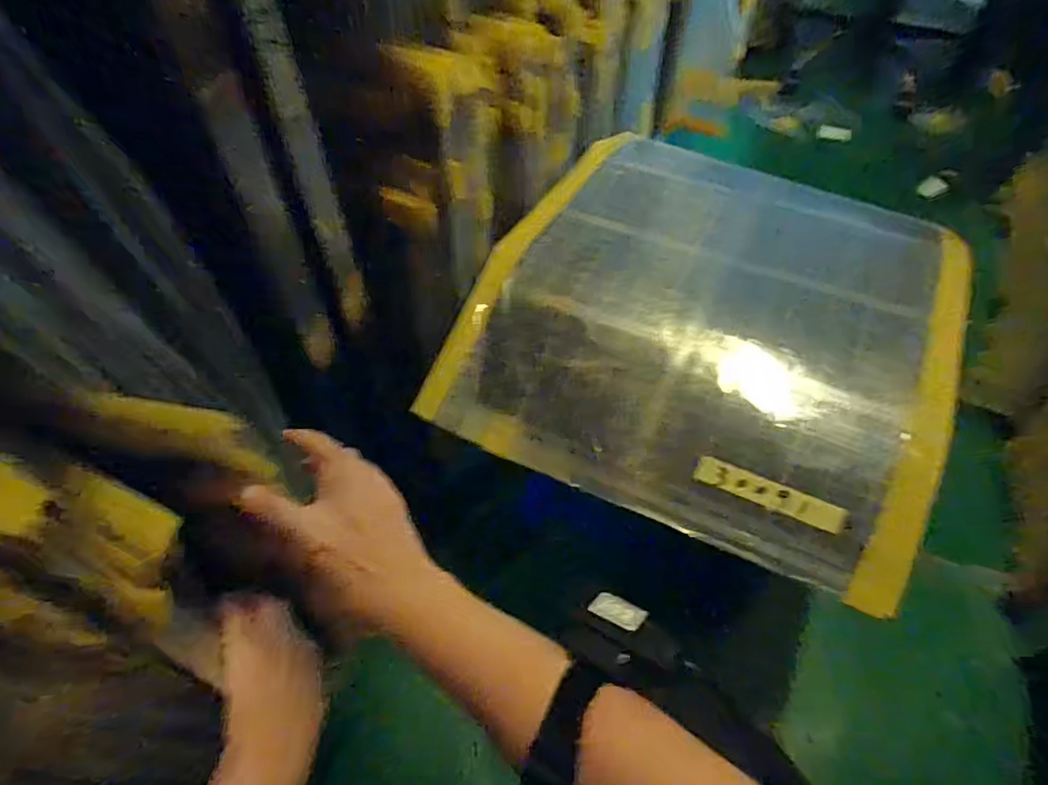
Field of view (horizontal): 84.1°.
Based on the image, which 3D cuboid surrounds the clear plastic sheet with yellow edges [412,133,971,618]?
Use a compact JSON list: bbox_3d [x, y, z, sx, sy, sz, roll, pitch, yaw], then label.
[{"bbox_3d":[0.192,-0.093,0.584,0.430,0.092,0.460,21,54,21],"label":"clear plastic sheet with yellow edges"}]

